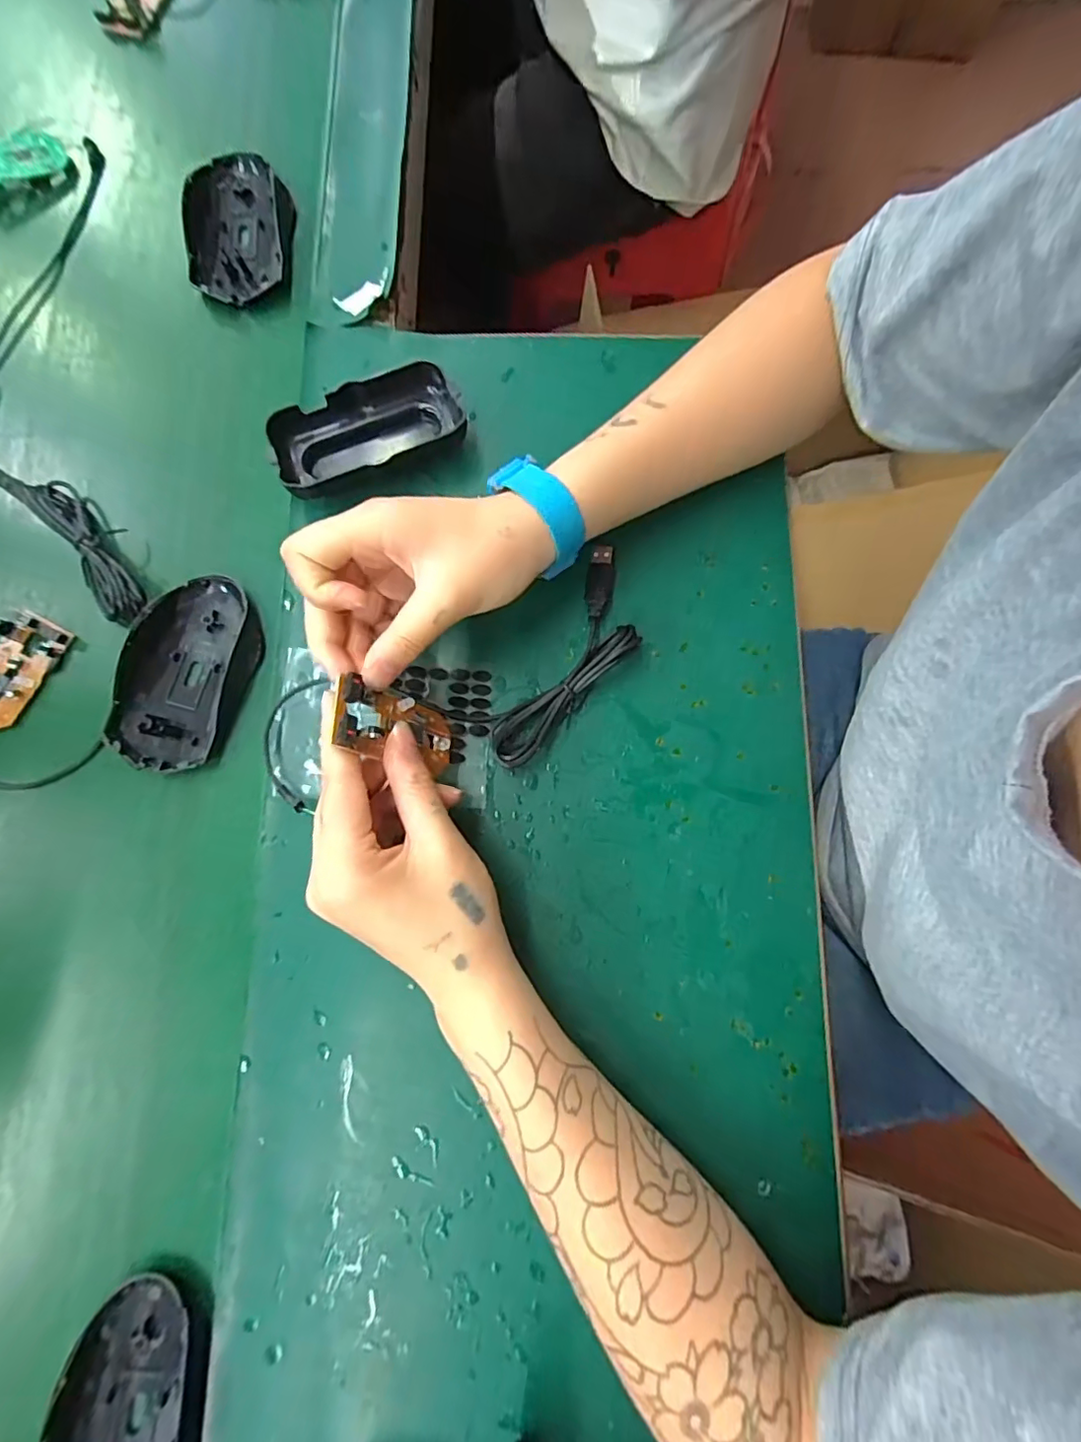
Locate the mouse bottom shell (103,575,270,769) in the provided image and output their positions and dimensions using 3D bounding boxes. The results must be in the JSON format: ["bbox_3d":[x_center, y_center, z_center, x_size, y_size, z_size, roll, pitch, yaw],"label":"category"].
[{"bbox_3d":[-0.203,-0.029,0.319,0.063,0.015,0.112,12,81,4],"label":"mouse bottom shell"}]

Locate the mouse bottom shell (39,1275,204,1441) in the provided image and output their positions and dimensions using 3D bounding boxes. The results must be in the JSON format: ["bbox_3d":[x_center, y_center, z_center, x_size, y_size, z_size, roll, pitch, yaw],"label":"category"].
[{"bbox_3d":[-0.186,0.318,0.253,0.066,0.018,0.101,5,80,2],"label":"mouse bottom shell"}]

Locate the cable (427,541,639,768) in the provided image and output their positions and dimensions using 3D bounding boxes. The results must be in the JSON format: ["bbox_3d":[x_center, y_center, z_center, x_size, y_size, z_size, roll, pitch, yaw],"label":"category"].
[{"bbox_3d":[0.008,-0.035,0.311,0.134,0.019,0.058,-44,82,-6],"label":"cable"}]

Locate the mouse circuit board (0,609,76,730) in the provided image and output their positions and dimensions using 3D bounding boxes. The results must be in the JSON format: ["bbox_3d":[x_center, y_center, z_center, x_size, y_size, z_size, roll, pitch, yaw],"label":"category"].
[{"bbox_3d":[-0.306,-0.030,0.320,0.036,0.019,0.067,26,82,6],"label":"mouse circuit board"}]

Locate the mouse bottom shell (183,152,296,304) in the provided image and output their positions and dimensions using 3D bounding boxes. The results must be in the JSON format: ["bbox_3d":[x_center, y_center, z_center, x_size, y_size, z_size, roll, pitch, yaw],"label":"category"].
[{"bbox_3d":[-0.199,-0.331,0.371,0.063,0.019,0.107,-6,80,0],"label":"mouse bottom shell"}]

